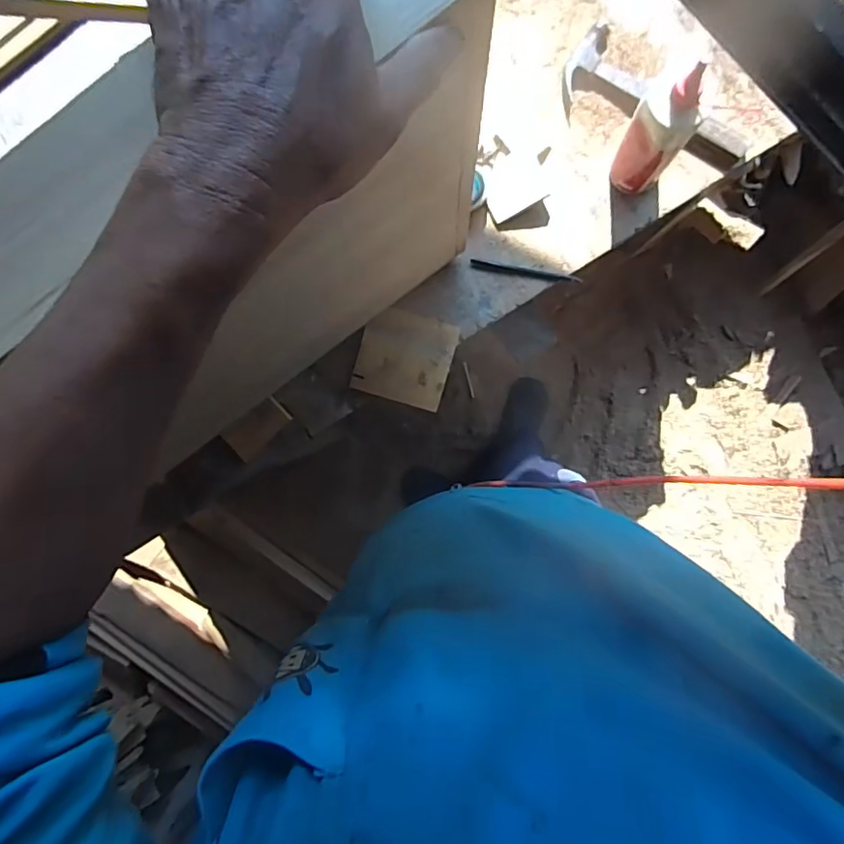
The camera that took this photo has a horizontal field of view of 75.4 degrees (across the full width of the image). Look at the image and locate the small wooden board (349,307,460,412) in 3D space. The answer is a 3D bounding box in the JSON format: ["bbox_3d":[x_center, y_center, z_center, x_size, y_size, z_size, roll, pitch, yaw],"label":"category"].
[{"bbox_3d":[-0.023,-0.088,0.754,0.125,0.013,0.121,16,93,0],"label":"small wooden board"}]

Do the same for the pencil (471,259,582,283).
[{"bbox_3d":[0.141,-0.205,0.746,0.146,0.007,0.013,11,95,3],"label":"pencil"}]

